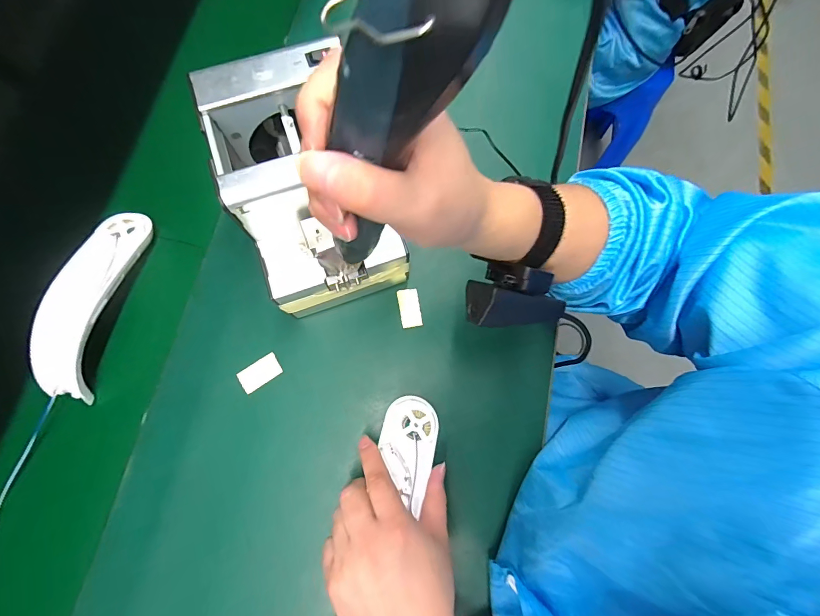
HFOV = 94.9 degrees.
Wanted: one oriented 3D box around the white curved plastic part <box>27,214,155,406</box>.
[{"bbox_3d":[-0.322,-0.010,0.382,0.048,0.046,0.191,10,71,3],"label":"white curved plastic part"}]

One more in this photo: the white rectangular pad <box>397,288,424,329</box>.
[{"bbox_3d":[0.000,0.000,0.400,0.022,0.005,0.040,-10,72,-4],"label":"white rectangular pad"}]

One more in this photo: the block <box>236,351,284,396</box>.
[{"bbox_3d":[-0.151,0.065,0.379,0.041,0.005,0.024,-34,75,-11],"label":"block"}]

